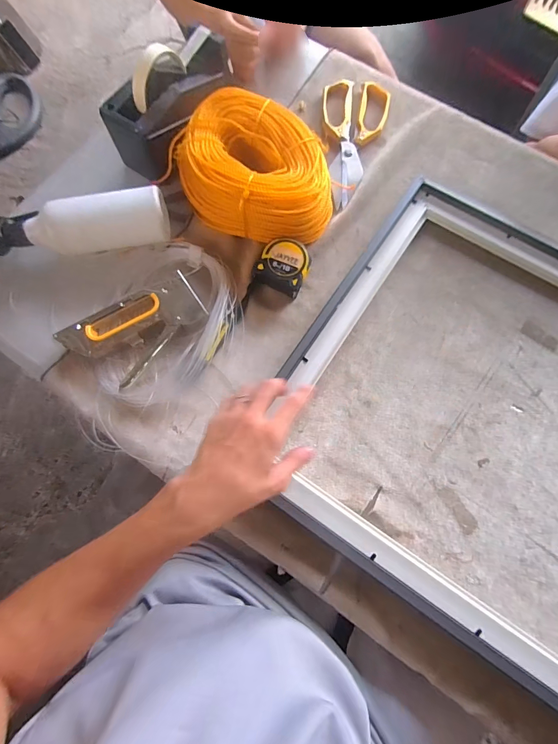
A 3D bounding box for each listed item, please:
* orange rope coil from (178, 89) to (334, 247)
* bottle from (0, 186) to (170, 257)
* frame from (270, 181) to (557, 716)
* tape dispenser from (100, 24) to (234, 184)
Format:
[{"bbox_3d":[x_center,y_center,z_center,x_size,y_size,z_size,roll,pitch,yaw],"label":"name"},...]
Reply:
[{"bbox_3d":[-0.029,-0.277,0.485,0.215,0.079,0.187,6,75,3],"label":"orange rope coil"},{"bbox_3d":[-0.264,-0.197,0.466,0.227,0.076,0.057,-10,75,-2],"label":"bottle"},{"bbox_3d":[0.320,0.075,0.418,0.607,0.032,0.501,32,78,9],"label":"frame"},{"bbox_3d":[-0.146,-0.380,0.488,0.087,0.108,0.200,33,78,9],"label":"tape dispenser"}]

